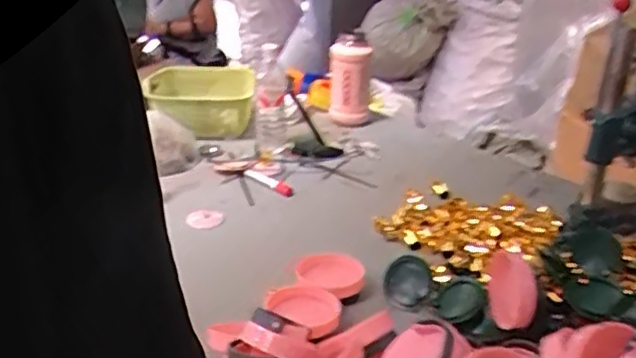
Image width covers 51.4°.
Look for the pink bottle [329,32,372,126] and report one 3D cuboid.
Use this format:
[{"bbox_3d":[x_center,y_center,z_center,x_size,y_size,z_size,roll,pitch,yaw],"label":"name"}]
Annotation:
[{"bbox_3d":[0.083,-0.260,1.757,0.105,0.257,0.108,1,24,-2],"label":"pink bottle"}]

